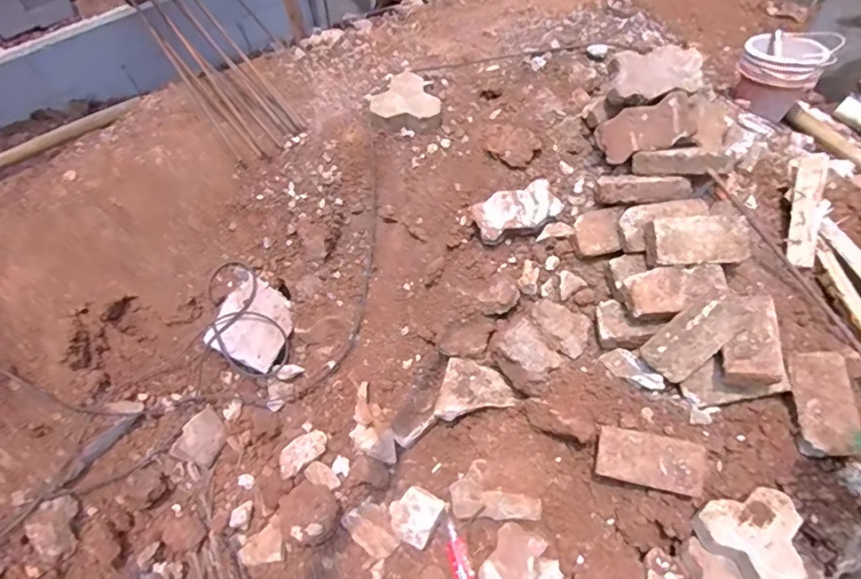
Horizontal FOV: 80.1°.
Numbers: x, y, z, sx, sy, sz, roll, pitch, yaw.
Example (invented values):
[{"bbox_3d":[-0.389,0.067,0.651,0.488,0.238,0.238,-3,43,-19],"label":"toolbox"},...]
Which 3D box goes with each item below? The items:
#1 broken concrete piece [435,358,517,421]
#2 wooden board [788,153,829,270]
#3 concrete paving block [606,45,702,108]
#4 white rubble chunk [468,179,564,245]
[{"bbox_3d":[0.125,0.286,1.380,0.191,0.046,0.161,14,85,6],"label":"broken concrete piece"},{"bbox_3d":[0.902,-0.189,1.227,0.055,0.038,0.274,12,83,11],"label":"wooden board"},{"bbox_3d":[0.536,-0.514,1.230,0.202,0.088,0.138,5,58,7],"label":"concrete paving block"},{"bbox_3d":[0.227,-0.201,1.353,0.218,0.060,0.125,-16,80,16],"label":"white rubble chunk"}]

